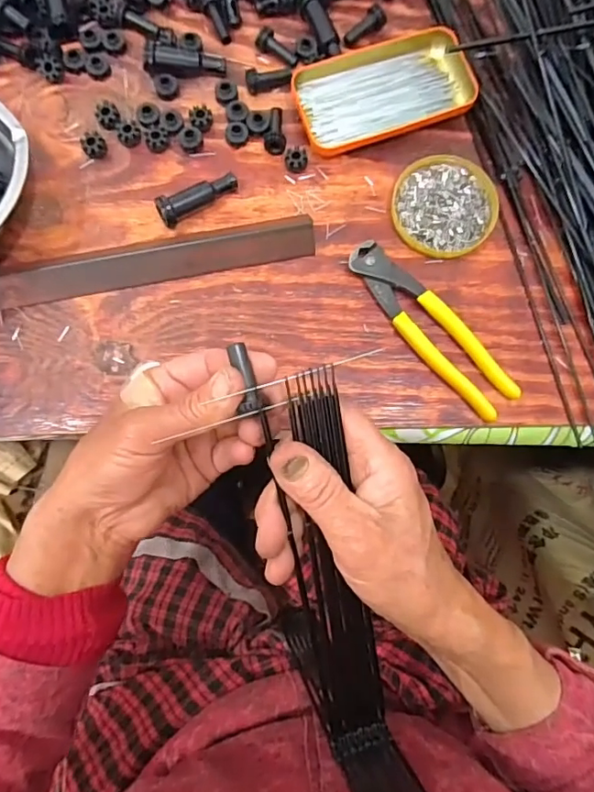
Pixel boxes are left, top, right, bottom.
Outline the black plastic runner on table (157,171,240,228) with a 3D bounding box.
[{"bbox_3d":[-0.078,-0.157,0.410,0.067,0.023,0.019,-35,83,-7],"label":"black plastic runner on table"}]

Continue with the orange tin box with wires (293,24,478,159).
[{"bbox_3d":[0.069,-0.255,0.430,0.141,0.015,0.081,-19,81,-5],"label":"orange tin box with wires"}]

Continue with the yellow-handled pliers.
[{"bbox_3d":[0.102,-0.053,0.401,0.038,0.014,0.162,-39,83,-8],"label":"yellow-handled pliers"}]

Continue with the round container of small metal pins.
[{"bbox_3d":[0.119,-0.151,0.415,0.081,0.019,0.078,0,80,-2],"label":"round container of small metal pins"}]

